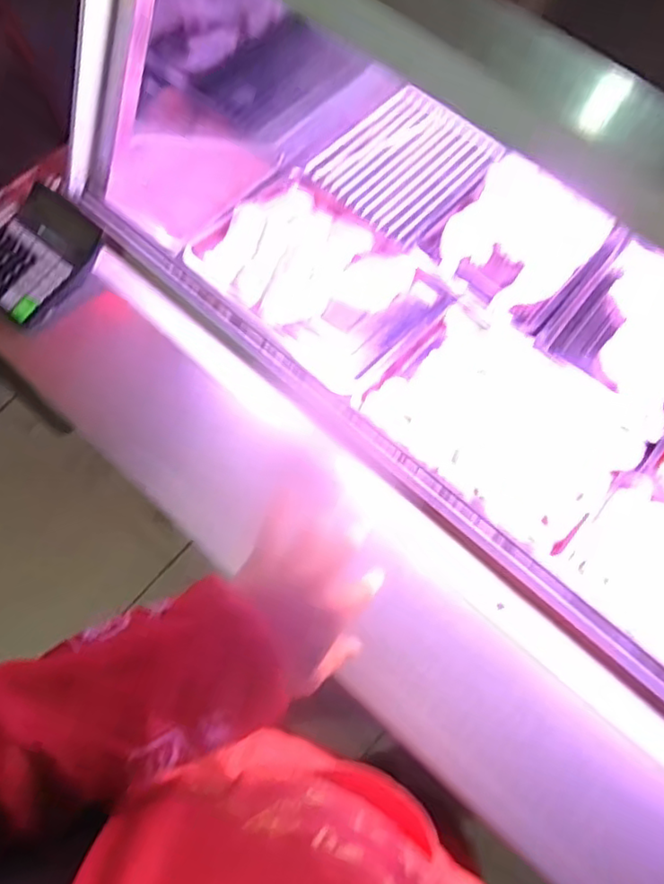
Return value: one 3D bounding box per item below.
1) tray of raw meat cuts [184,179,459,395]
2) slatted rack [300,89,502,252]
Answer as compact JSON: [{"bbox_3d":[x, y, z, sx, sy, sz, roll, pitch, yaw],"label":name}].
[{"bbox_3d":[-0.013,-0.283,1.055,0.375,0.044,0.268,41,75,13],"label":"tray of raw meat cuts"},{"bbox_3d":[0.138,-0.512,1.140,0.252,0.016,0.281,39,75,12],"label":"slatted rack"}]

